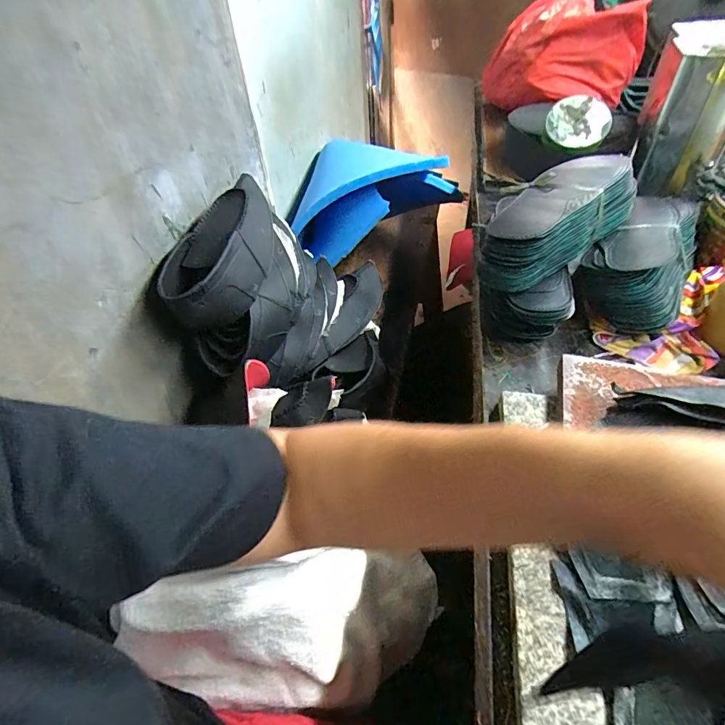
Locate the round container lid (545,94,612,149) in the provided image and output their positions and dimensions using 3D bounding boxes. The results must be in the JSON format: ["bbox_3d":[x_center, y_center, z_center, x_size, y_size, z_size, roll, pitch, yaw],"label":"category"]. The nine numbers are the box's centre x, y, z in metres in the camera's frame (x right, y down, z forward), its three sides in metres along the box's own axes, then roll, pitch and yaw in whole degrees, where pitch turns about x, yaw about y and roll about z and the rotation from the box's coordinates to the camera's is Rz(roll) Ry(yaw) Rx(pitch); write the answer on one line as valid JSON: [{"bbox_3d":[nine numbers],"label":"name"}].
[{"bbox_3d":[0.371,-0.423,0.726,0.108,0.017,0.094,-8,79,7],"label":"round container lid"}]

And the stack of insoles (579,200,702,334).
[{"bbox_3d":[0.371,-0.147,0.545,0.108,0.080,0.253,25,52,26],"label":"stack of insoles"}]

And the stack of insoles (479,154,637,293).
[{"bbox_3d":[0.249,-0.189,0.527,0.265,0.061,0.105,-36,53,-27],"label":"stack of insoles"}]

